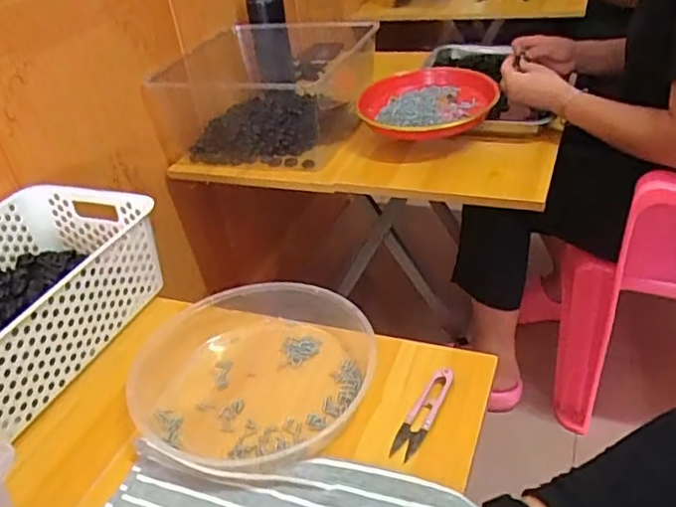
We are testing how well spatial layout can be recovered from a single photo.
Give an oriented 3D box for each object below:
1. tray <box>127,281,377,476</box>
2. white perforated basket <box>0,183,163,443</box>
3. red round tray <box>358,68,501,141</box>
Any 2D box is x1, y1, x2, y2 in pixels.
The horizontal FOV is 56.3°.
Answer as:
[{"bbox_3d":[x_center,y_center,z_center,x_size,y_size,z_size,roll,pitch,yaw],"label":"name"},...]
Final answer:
[{"bbox_3d":[-0.083,0.112,0.599,0.202,0.049,0.217,-5,35,4],"label":"tray"},{"bbox_3d":[-0.346,0.049,0.666,0.204,0.098,0.302,9,38,23],"label":"white perforated basket"},{"bbox_3d":[0.140,-0.242,0.999,0.213,0.044,0.209,-5,35,4],"label":"red round tray"}]

